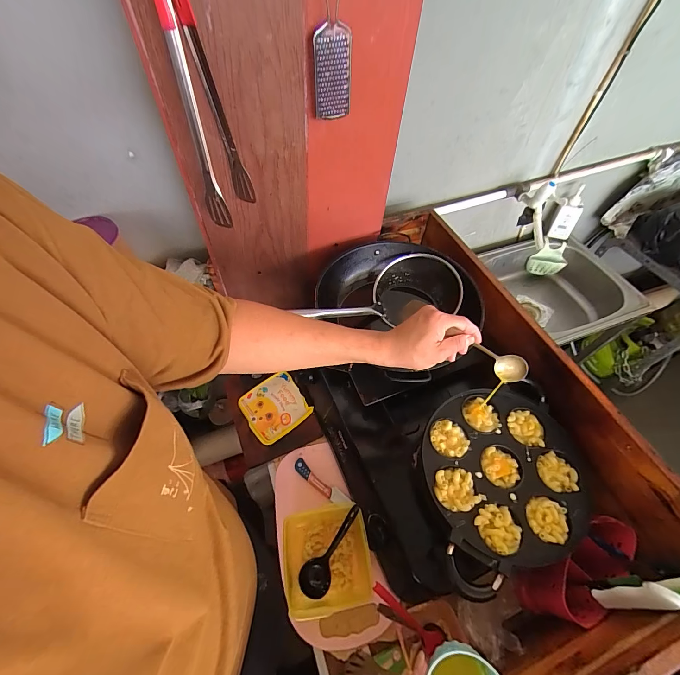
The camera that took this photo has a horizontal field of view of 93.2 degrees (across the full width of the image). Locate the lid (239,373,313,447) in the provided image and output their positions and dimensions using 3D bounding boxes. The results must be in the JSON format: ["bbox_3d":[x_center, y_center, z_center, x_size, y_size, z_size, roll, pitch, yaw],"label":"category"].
[{"bbox_3d":[-0.155,0.164,0.761,0.133,0.016,0.142,-31,61,-20],"label":"lid"}]

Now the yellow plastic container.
[{"bbox_3d":[-0.025,0.391,0.574,0.150,0.069,0.158,-8,55,-7],"label":"yellow plastic container"}]

